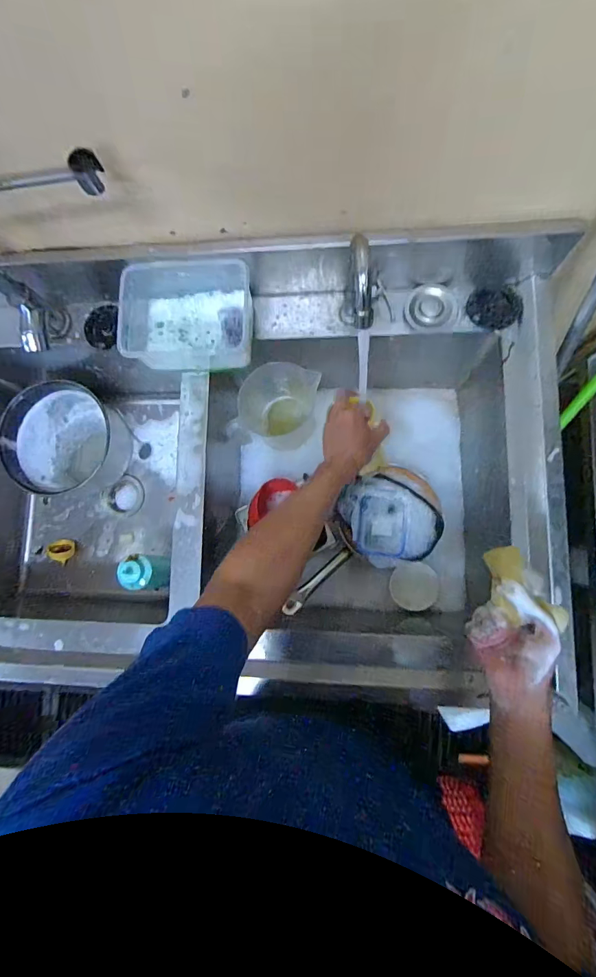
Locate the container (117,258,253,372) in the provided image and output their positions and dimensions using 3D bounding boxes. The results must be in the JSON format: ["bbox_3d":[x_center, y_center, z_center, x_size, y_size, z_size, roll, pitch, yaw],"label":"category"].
[{"bbox_3d":[-0.181,-0.290,0.695,0.216,0.092,0.154,-3,83,5],"label":"container"}]

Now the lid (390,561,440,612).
[{"bbox_3d":[0.247,0.207,0.872,0.099,0.013,0.099,-1,83,6],"label":"lid"}]

